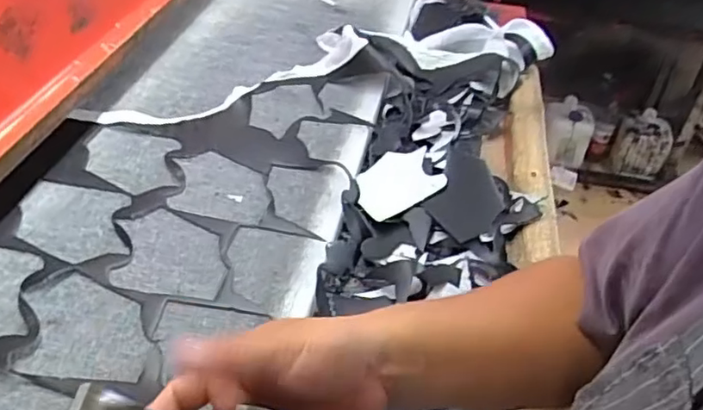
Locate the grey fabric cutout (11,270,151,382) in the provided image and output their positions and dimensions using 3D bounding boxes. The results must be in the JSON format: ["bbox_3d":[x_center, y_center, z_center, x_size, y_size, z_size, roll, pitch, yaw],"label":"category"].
[{"bbox_3d":[-0.232,0.105,0.528,0.120,0.004,0.103,6,41,-2],"label":"grey fabric cutout"}]

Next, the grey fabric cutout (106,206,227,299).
[{"bbox_3d":[-0.178,0.046,0.603,0.114,0.007,0.107,7,41,0],"label":"grey fabric cutout"}]

